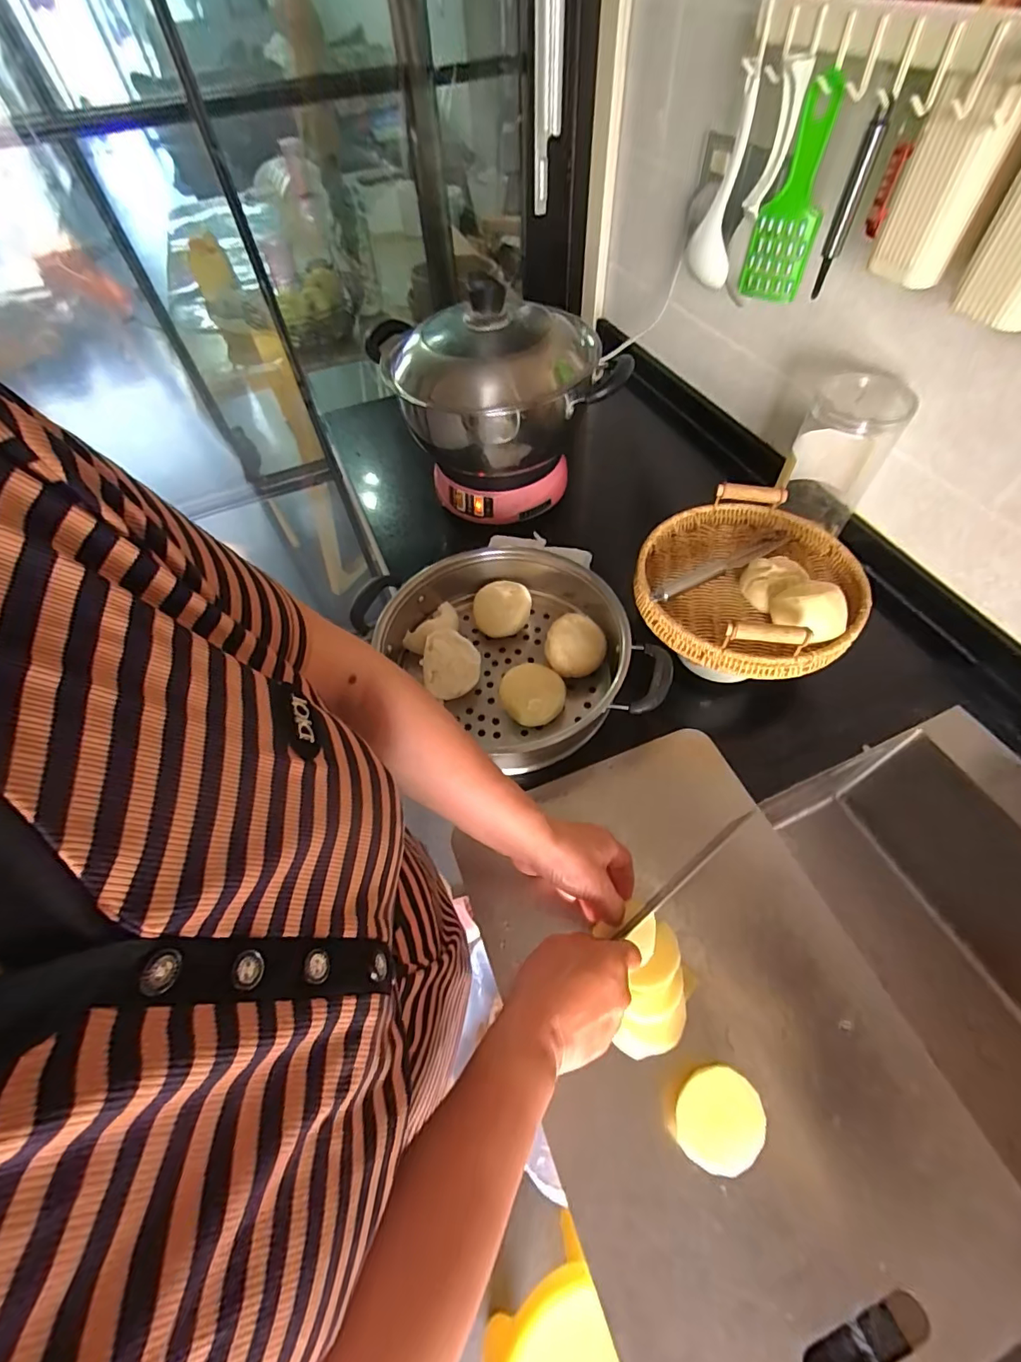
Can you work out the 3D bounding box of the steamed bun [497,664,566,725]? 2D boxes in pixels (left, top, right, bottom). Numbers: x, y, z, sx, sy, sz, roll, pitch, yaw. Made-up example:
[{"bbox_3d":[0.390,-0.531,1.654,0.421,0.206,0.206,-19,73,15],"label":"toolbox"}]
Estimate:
[{"bbox_3d":[0.025,0.019,0.565,0.067,0.044,0.066,-1,58,2],"label":"steamed bun"}]

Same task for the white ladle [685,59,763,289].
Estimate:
[{"bbox_3d":[0.246,-0.570,0.584,0.040,0.180,0.064,2,58,4],"label":"white ladle"}]

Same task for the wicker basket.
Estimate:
[{"bbox_3d":[0.257,-0.114,0.540,0.221,0.065,0.225,-1,58,2],"label":"wicker basket"}]

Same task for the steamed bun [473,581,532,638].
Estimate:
[{"bbox_3d":[-0.010,-0.085,0.631,0.070,0.048,0.063,-7,57,-1],"label":"steamed bun"}]

